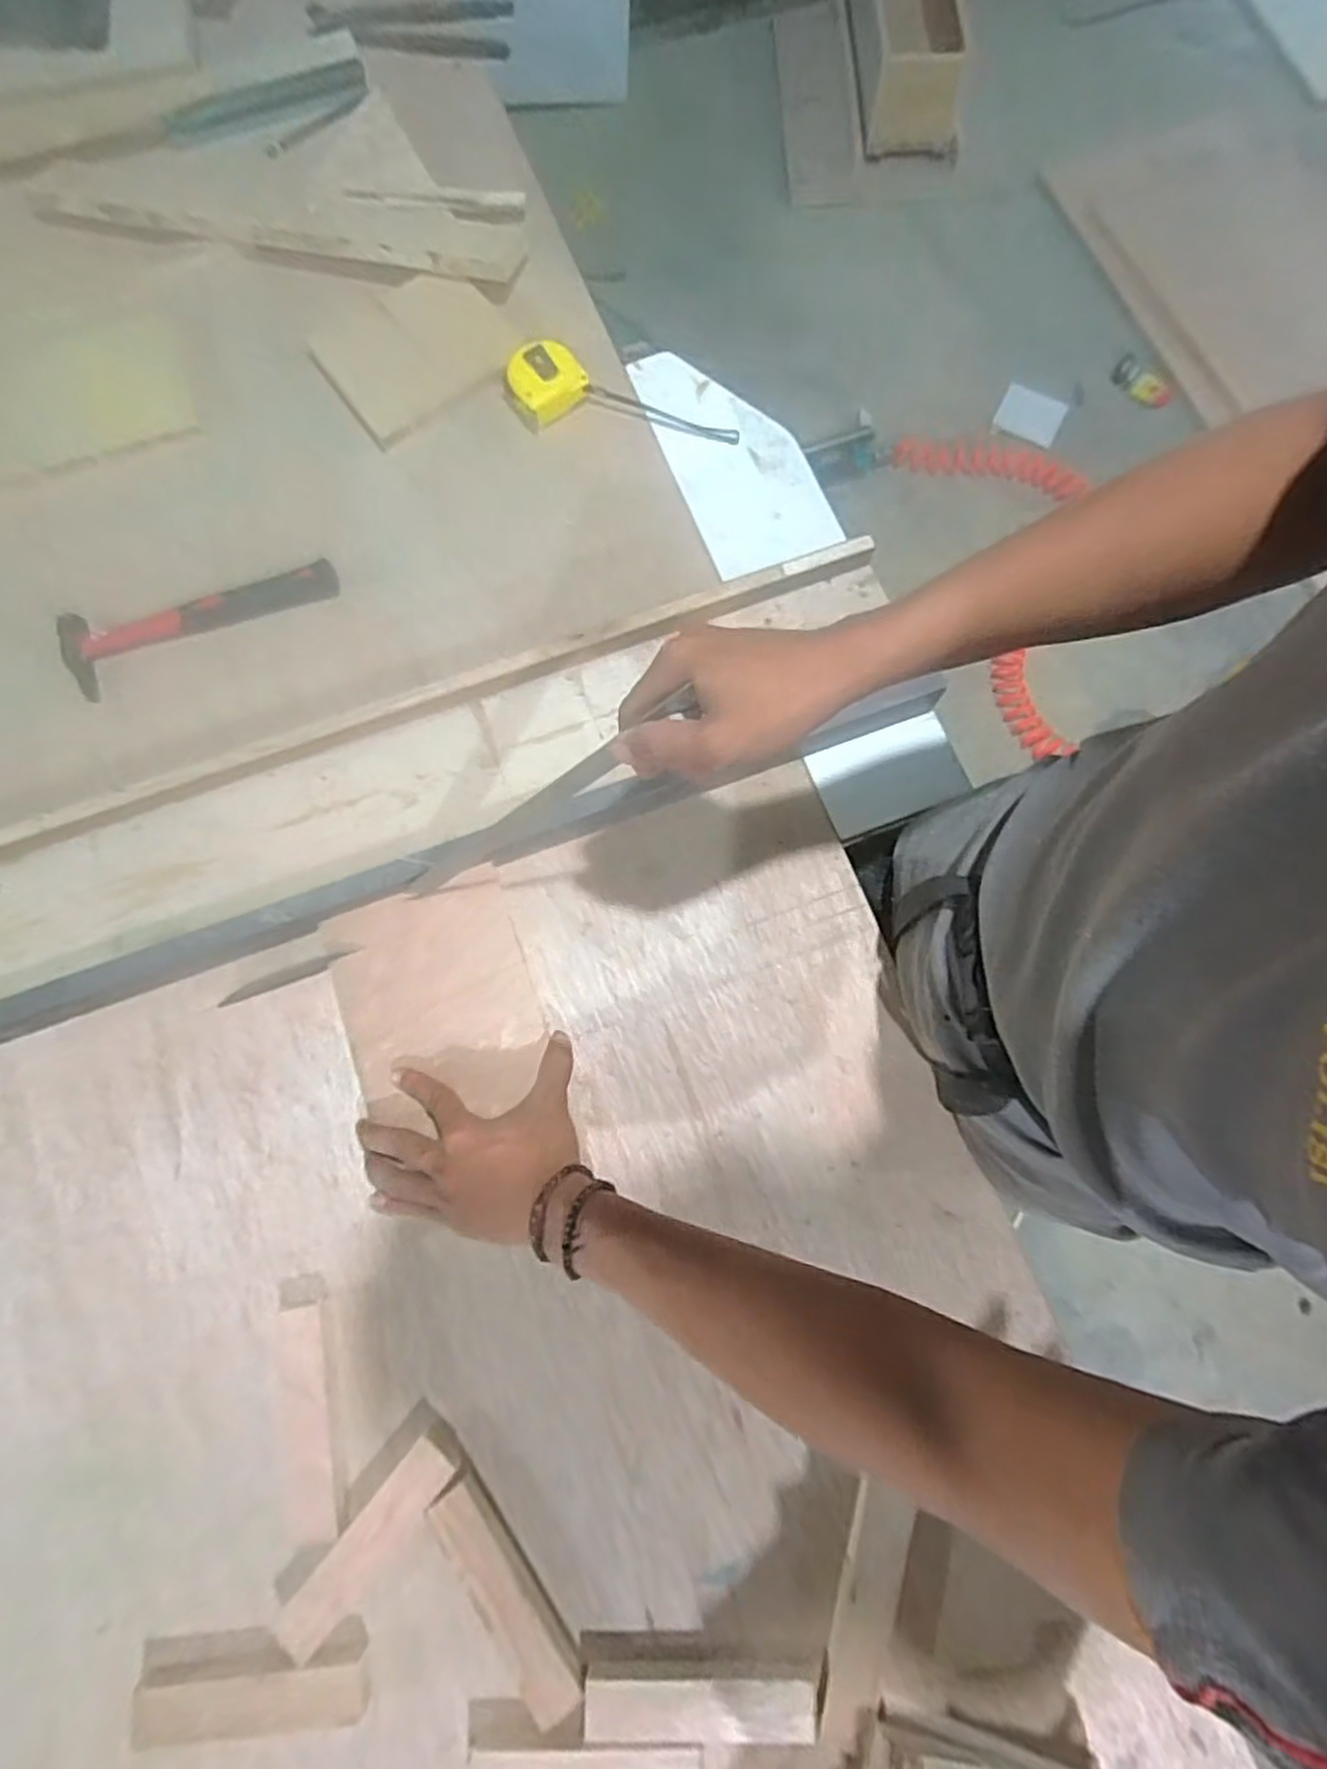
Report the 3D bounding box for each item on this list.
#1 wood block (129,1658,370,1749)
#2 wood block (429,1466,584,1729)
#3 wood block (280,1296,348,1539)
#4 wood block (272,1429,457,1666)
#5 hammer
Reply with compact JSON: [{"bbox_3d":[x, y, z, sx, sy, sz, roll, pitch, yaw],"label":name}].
[{"bbox_3d":[-0.252,0.497,0.455,0.137,0.021,0.031,-6,75,0],"label":"wood block"},{"bbox_3d":[-0.100,0.449,0.473,0.036,0.013,0.138,-34,77,-7],"label":"wood block"},{"bbox_3d":[-0.235,0.357,0.497,0.037,0.010,0.137,-11,75,-1],"label":"wood block"},{"bbox_3d":[-0.195,0.434,0.492,0.033,0.011,0.136,39,79,11],"label":"wood block"},{"bbox_3d":[-0.410,-0.230,0.663,0.243,0.022,0.070,-13,75,-2],"label":"hammer"}]

